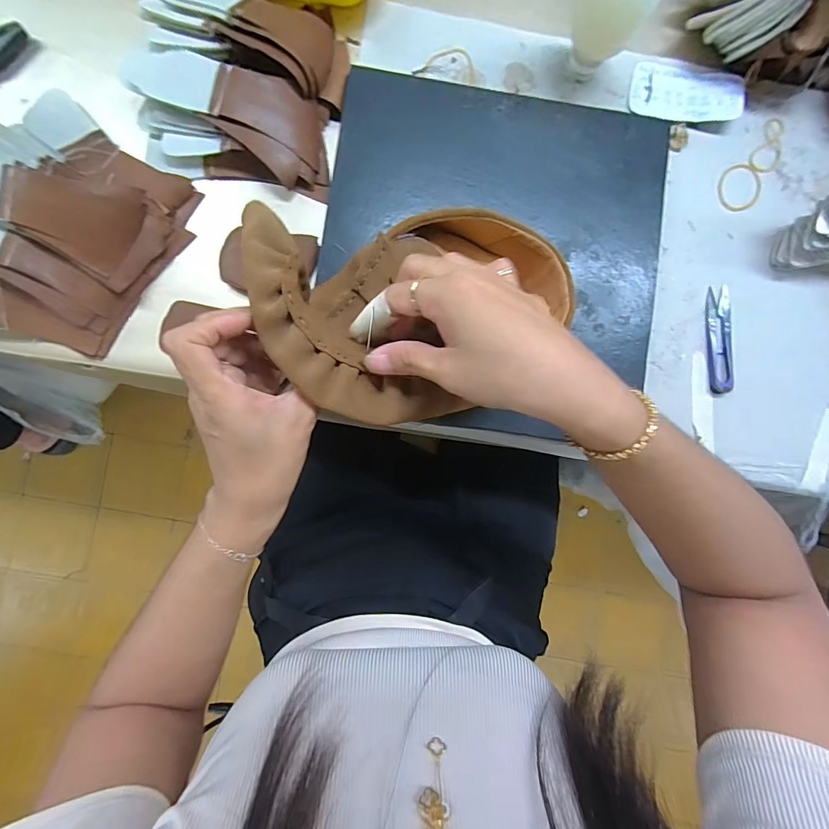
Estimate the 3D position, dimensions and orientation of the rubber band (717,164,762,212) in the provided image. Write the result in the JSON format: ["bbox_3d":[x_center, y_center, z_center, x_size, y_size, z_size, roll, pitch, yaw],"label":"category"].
[{"bbox_3d":[0.319,-0.222,0.398,0.041,0.004,0.045,0,89,-2],"label":"rubber band"}]

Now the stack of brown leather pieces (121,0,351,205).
[{"bbox_3d":[-0.156,-0.301,0.366,0.175,0.044,0.167,9,89,-2],"label":"stack of brown leather pieces"}]

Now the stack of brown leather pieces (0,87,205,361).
[{"bbox_3d":[-0.317,-0.158,0.351,0.157,0.060,0.211,33,88,-2],"label":"stack of brown leather pieces"}]

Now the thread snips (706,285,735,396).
[{"bbox_3d":[0.295,-0.072,0.393,0.023,0.005,0.100,0,89,-2],"label":"thread snips"}]

